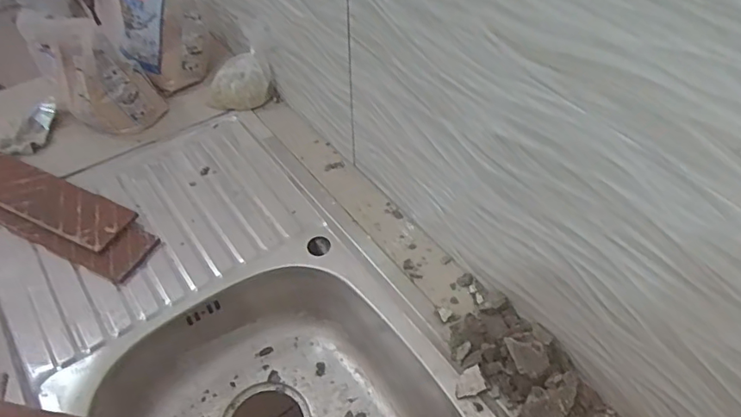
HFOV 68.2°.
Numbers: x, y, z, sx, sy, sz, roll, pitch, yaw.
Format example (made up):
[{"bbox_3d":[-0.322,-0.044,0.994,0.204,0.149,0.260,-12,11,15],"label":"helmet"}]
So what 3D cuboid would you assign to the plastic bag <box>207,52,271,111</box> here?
[{"bbox_3d":[-0.229,-0.217,0.938,0.111,0.075,0.078,-16,50,-12],"label":"plastic bag"}]

